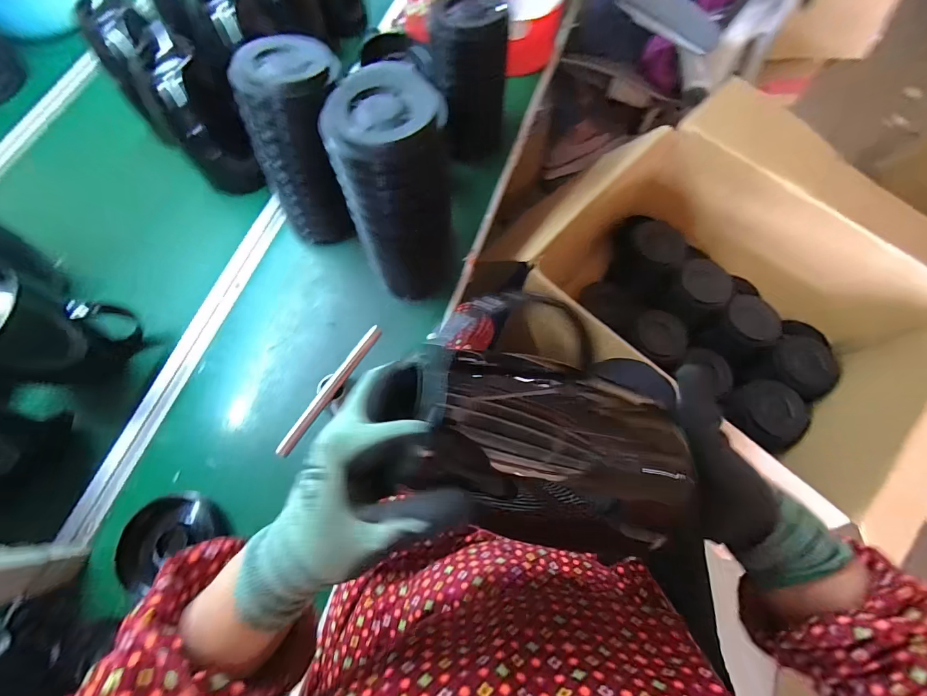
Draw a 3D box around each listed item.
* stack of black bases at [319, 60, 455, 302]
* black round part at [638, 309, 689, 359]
[{"bbox_3d":[-0.077,-0.181,0.511,0.123,0.279,0.135,-3,71,0],"label":"stack of black bases"},{"bbox_3d":[0.470,-0.038,0.920,0.120,0.090,0.065,55,37,7],"label":"black round part"}]

